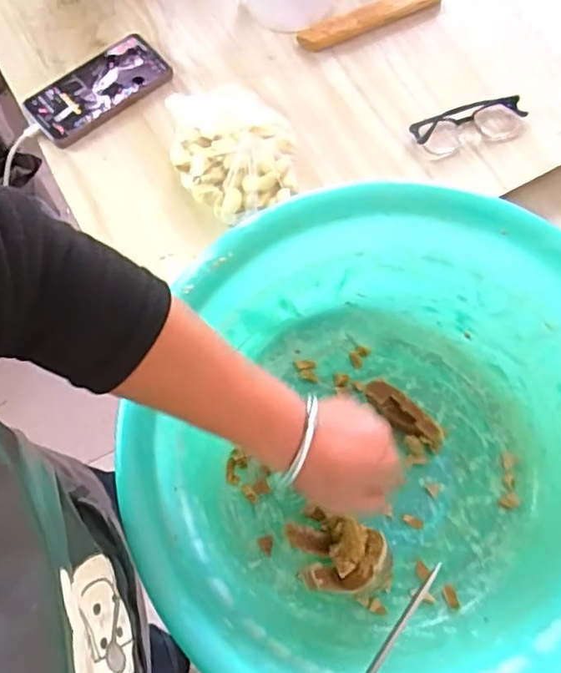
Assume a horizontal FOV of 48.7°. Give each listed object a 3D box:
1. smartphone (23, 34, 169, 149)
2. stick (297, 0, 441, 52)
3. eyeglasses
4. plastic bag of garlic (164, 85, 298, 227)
[{"bbox_3d":[-0.207,-0.281,0.709,0.158,0.012,0.082,-42,82,-11],"label":"smartphone"},{"bbox_3d":[0.113,-0.387,0.751,0.194,0.028,0.022,-25,72,-8],"label":"stick"},{"bbox_3d":[0.214,-0.236,0.698,0.129,0.024,0.045,-15,71,-5],"label":"eyeglasses"},{"bbox_3d":[-0.049,-0.187,0.662,0.128,0.056,0.132,-9,71,-3],"label":"plastic bag of garlic"}]

